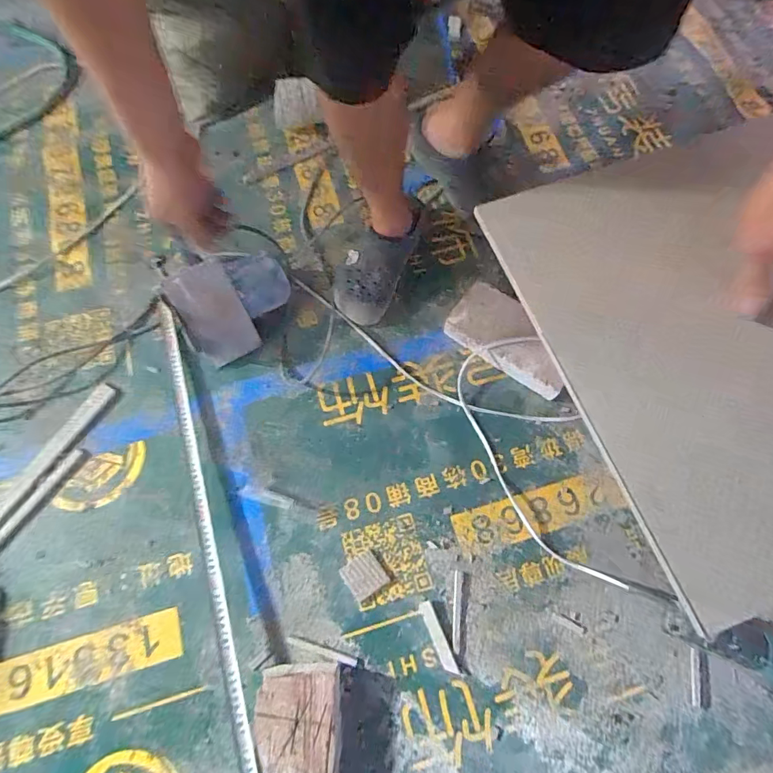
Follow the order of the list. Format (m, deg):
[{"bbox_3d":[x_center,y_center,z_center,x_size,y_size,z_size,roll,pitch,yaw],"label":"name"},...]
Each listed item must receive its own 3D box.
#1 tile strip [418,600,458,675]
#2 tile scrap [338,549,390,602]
[{"bbox_3d":[0.074,0.361,0.630,0.019,0.004,0.100,-23,73,-8],"label":"tile strip"},{"bbox_3d":[-0.035,0.286,0.663,0.057,0.004,0.057,-34,75,-11],"label":"tile scrap"}]

